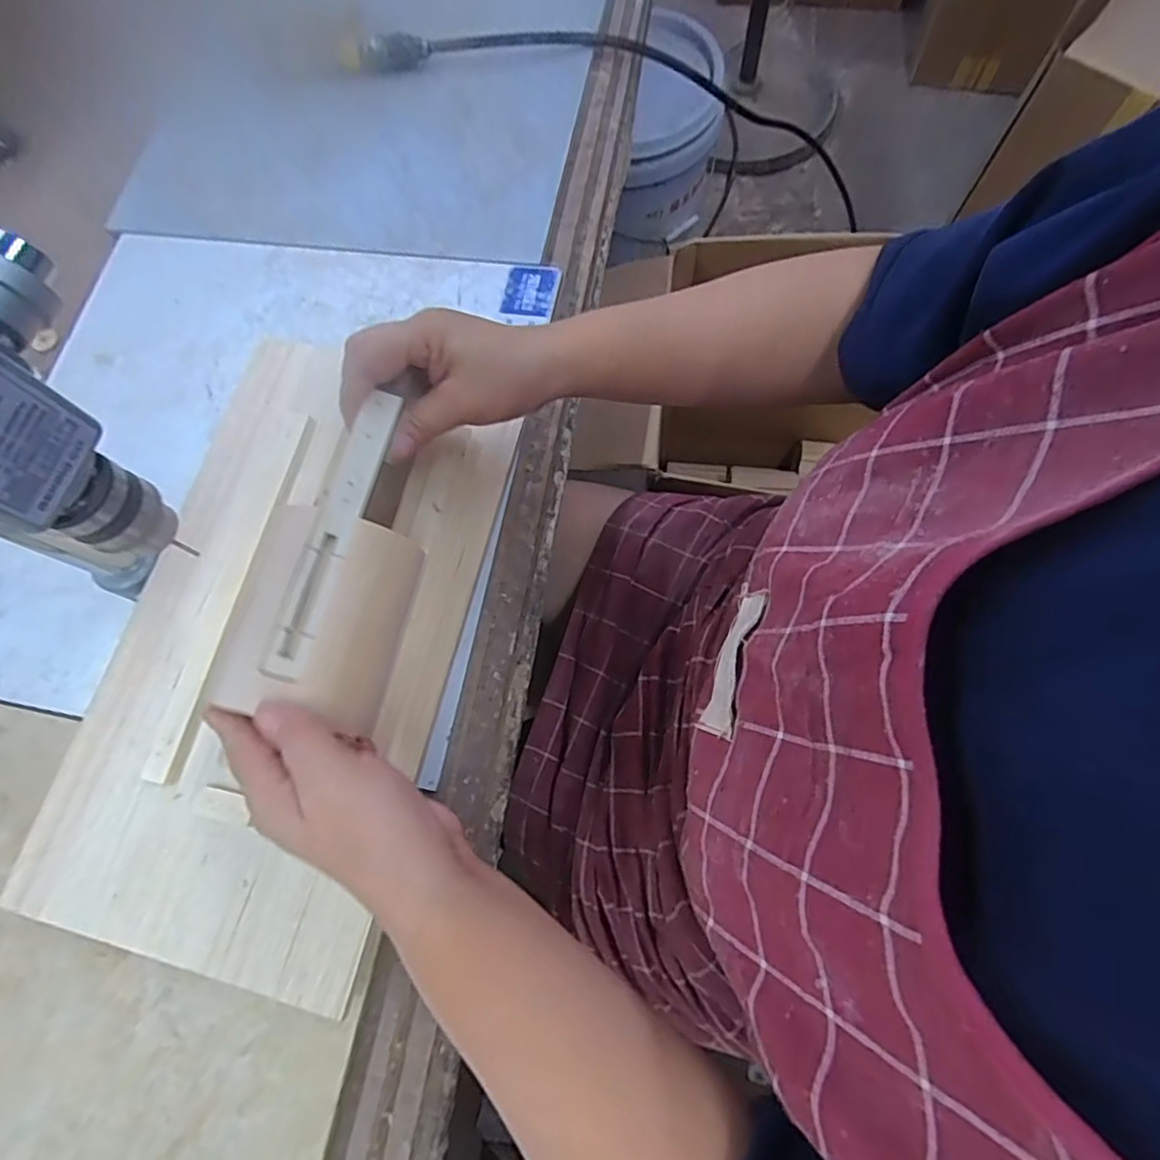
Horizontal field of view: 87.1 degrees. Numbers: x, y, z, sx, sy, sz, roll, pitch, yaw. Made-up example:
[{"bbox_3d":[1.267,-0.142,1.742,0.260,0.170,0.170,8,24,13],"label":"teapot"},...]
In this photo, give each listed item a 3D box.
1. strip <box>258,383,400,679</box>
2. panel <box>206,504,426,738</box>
[{"bbox_3d":[-0.118,-0.025,0.296,0.019,0.009,0.147,13,73,7],"label":"strip"},{"bbox_3d":[-0.123,0.022,0.292,0.068,0.036,0.101,11,72,6],"label":"panel"}]

